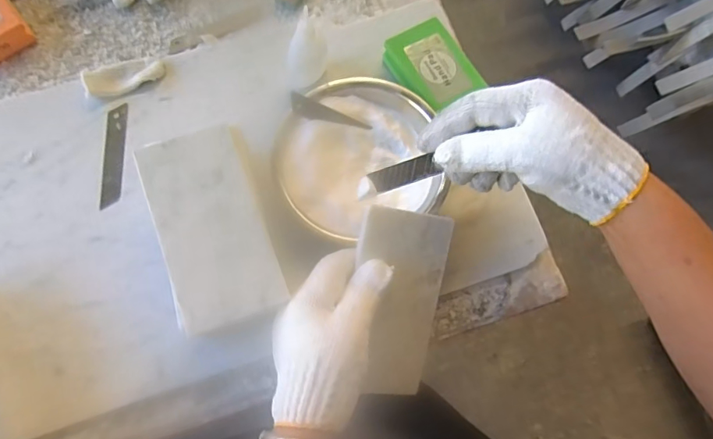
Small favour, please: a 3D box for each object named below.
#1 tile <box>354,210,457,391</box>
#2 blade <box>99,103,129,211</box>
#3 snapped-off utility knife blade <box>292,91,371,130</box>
[{"bbox_3d":[0.033,0.069,0.390,0.075,0.005,0.150,9,94,-21],"label":"tile"},{"bbox_3d":[-0.226,-0.060,0.451,0.020,0.004,0.101,-3,73,-2],"label":"blade"},{"bbox_3d":[-0.023,-0.091,0.426,0.075,0.005,0.016,15,106,-23],"label":"snapped-off utility knife blade"}]

